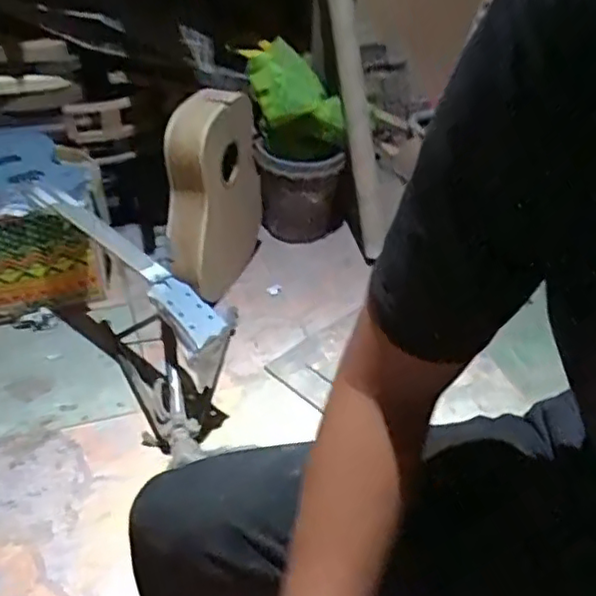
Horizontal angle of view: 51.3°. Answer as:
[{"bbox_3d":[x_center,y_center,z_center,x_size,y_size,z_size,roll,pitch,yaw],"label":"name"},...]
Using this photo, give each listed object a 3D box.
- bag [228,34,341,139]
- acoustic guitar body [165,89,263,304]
[{"bbox_3d":[-0.021,-0.587,1.769,0.281,0.220,0.163,-7,37,-15],"label":"bag"},{"bbox_3d":[-0.204,-0.234,1.551,0.126,0.496,0.431,9,36,7],"label":"acoustic guitar body"}]

